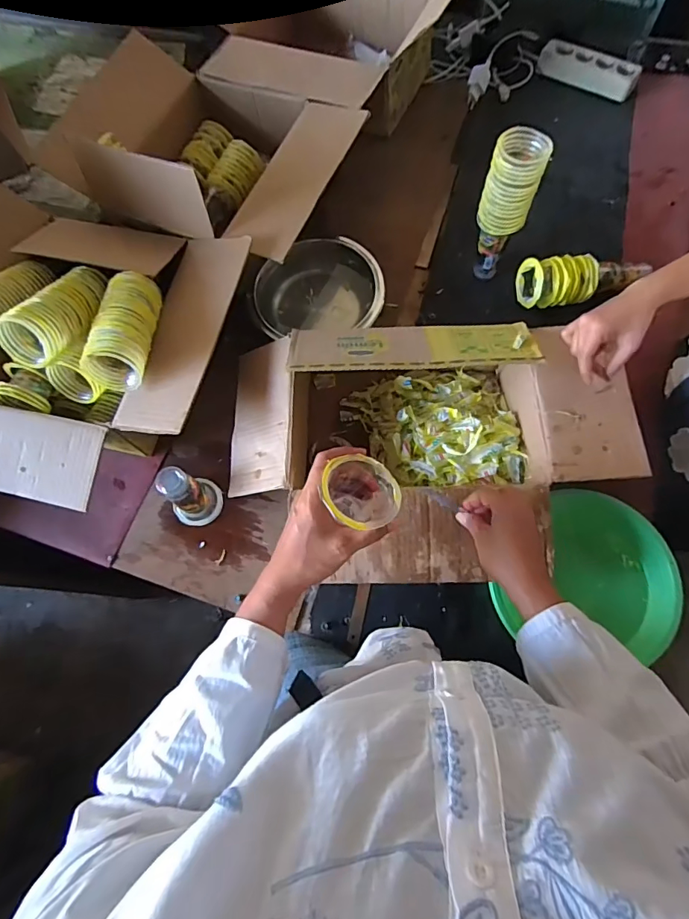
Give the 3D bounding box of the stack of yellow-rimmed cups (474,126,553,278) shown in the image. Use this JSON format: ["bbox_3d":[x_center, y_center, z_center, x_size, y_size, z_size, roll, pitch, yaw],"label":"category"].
[{"bbox_3d":[0.247,-0.385,0.730,0.076,0.223,0.066,20,74,9],"label":"stack of yellow-rimmed cups"}]

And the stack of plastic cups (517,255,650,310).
[{"bbox_3d":[0.409,-0.303,0.782,0.217,0.062,0.079,-3,72,2],"label":"stack of plastic cups"}]

